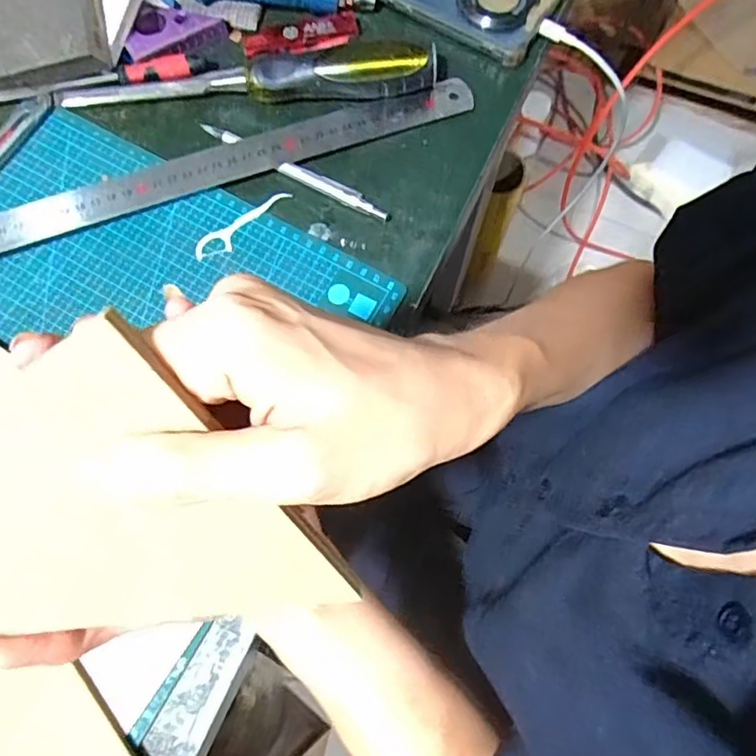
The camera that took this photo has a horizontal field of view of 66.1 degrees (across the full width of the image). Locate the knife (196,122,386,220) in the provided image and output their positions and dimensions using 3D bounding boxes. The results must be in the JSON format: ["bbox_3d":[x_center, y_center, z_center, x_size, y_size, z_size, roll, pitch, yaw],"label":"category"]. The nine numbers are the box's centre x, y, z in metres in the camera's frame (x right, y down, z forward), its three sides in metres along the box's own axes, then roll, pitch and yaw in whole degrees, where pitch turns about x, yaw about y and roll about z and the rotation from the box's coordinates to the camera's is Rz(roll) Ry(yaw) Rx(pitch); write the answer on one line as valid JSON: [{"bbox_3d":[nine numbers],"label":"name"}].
[{"bbox_3d":[-0.055,-0.138,0.383,0.140,0.005,0.010,29,78,8],"label":"knife"}]

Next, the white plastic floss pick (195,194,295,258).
[{"bbox_3d":[-0.087,-0.100,0.375,0.073,0.004,0.018,-38,77,-9],"label":"white plastic floss pick"}]

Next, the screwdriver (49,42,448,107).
[{"bbox_3d":[-0.088,-0.202,0.386,0.249,0.024,0.029,-3,76,1],"label":"screwdriver"}]

